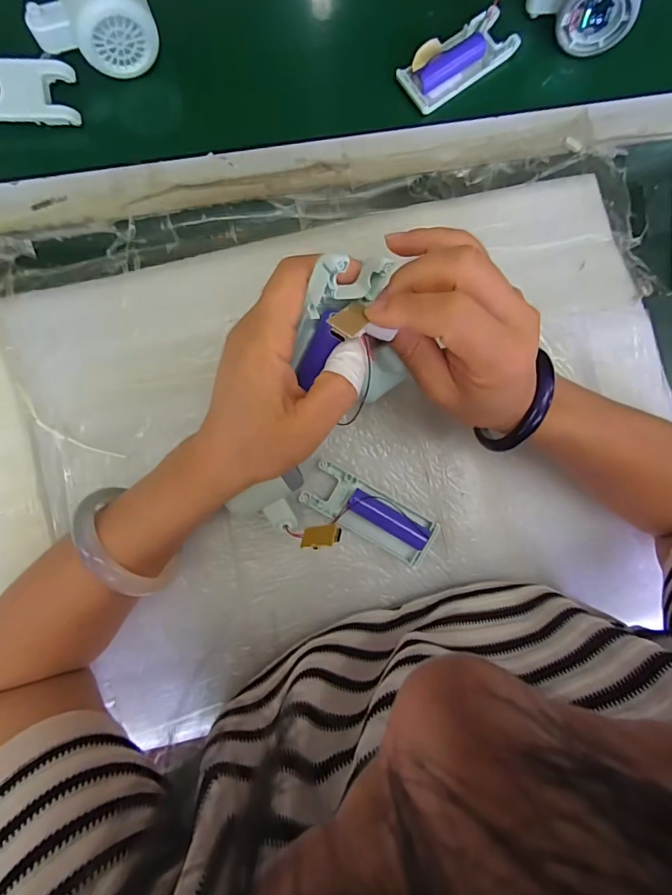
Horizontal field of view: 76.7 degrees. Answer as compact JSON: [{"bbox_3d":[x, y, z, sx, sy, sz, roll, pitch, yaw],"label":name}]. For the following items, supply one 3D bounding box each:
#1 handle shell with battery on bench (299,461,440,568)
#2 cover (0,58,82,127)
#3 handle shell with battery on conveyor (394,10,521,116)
[{"bbox_3d":[0.027,0.052,0.327,0.102,0.020,0.038,30,85,-2],"label":"handle shell with battery on bench"},{"bbox_3d":[-0.251,-0.268,0.319,0.101,0.011,0.039,-3,113,-6],"label":"cover"},{"bbox_3d":[0.100,-0.323,0.353,0.103,0.018,0.040,-36,90,-5],"label":"handle shell with battery on conveyor"}]

